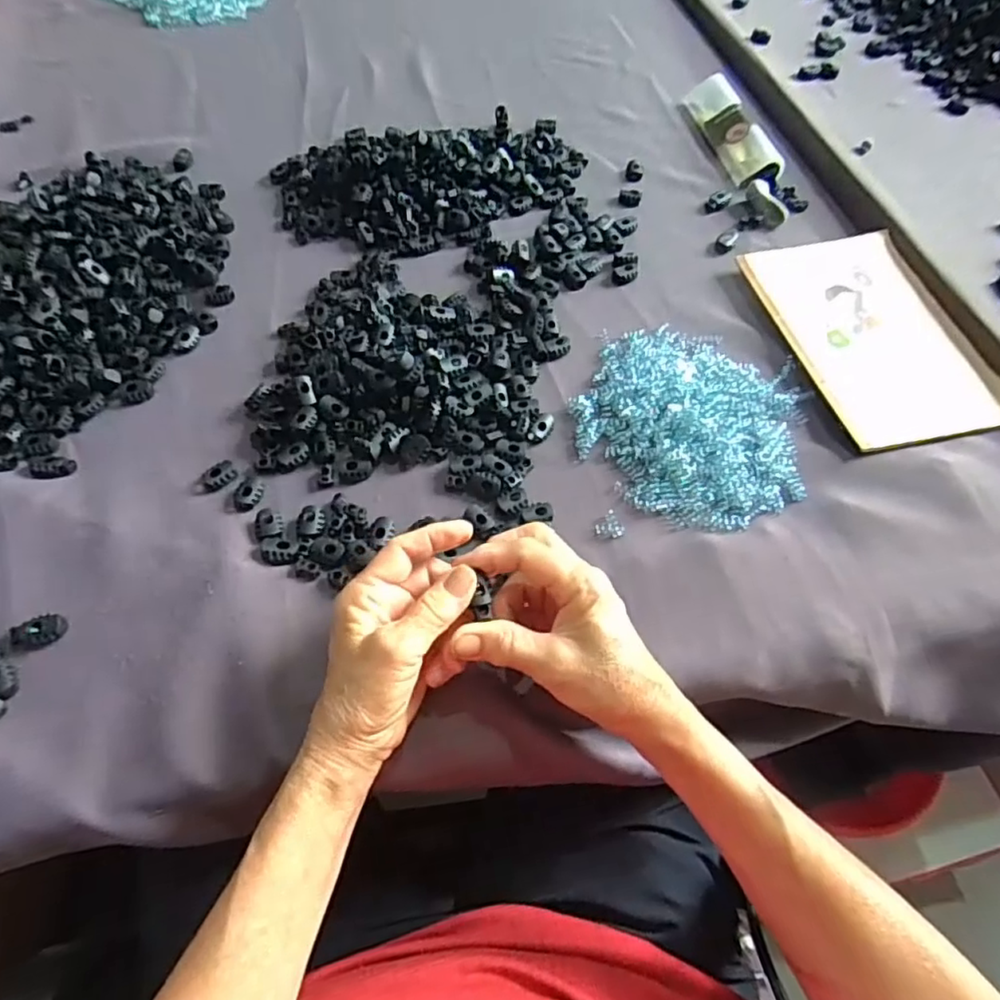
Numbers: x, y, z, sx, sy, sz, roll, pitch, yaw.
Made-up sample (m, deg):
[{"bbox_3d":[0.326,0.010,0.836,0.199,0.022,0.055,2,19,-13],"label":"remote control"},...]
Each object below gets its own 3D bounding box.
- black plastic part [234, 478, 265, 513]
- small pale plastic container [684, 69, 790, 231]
[{"bbox_3d":[-0.164,-0.003,0.410,0.017,0.004,0.025,9,60,3],"label":"black plastic part"},{"bbox_3d":[0.236,-0.351,0.614,0.042,0.023,0.210,-10,60,-8],"label":"small pale plastic container"}]

